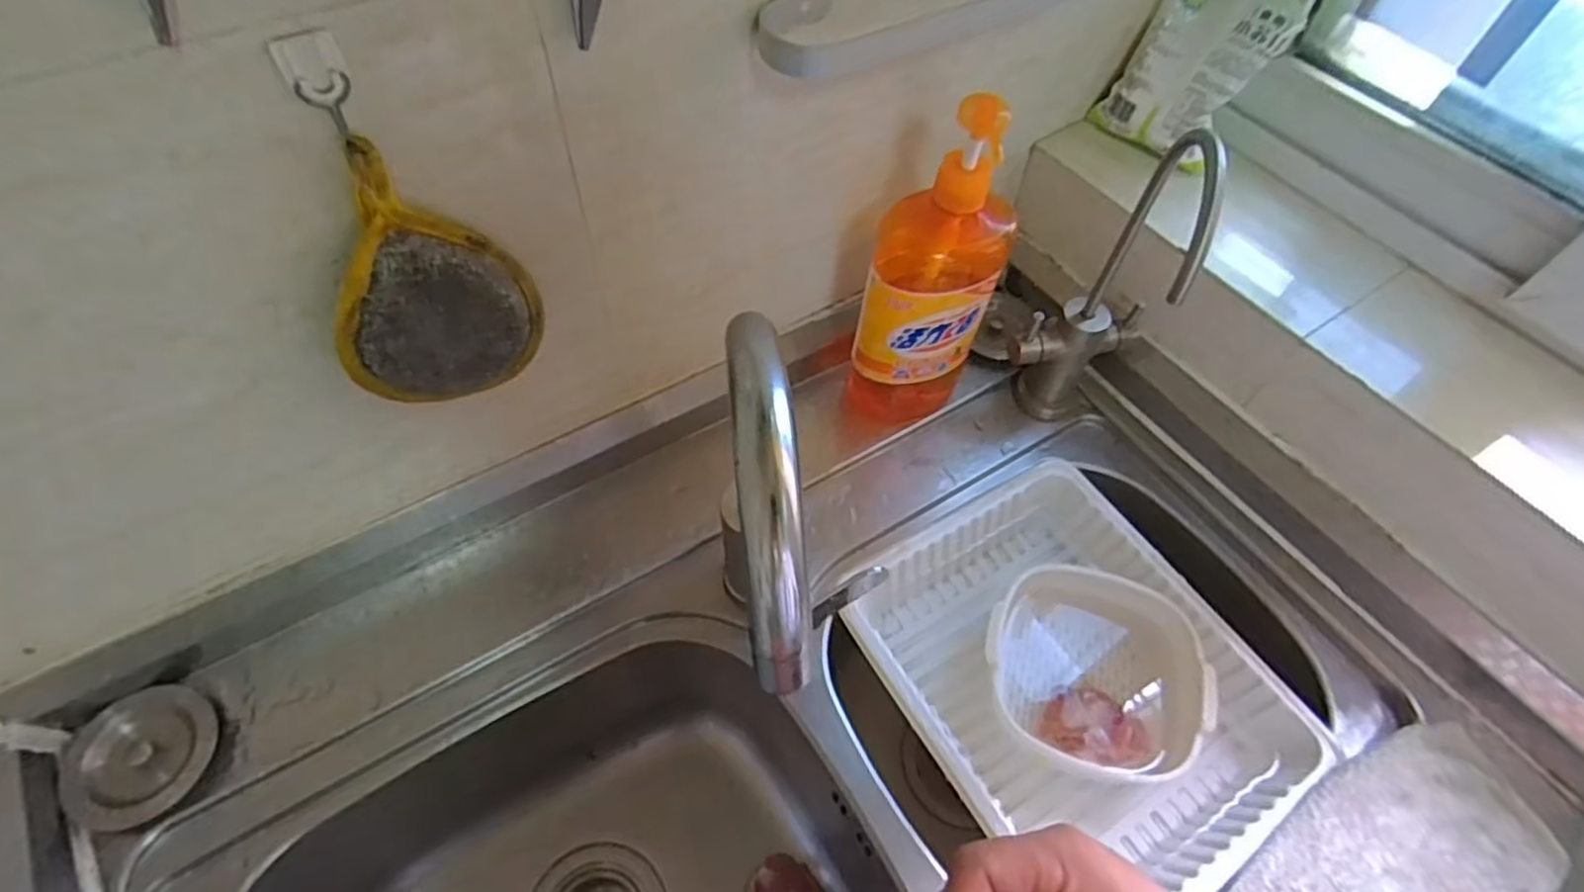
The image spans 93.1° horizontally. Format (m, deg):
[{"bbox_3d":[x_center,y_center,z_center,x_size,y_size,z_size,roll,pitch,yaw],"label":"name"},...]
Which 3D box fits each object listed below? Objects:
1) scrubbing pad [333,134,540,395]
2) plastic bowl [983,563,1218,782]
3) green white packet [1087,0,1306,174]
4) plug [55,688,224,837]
[{"bbox_3d":[-0.192,-0.083,0.397,0.100,0.141,0.026,-24,60,-18],"label":"scrubbing pad"},{"bbox_3d":[0.236,0.175,0.584,0.144,0.062,0.158,1,56,-2],"label":"plastic bowl"},{"bbox_3d":[0.325,-0.314,0.593,0.102,0.155,0.027,43,29,22],"label":"green white packet"},{"bbox_3d":[-0.418,0.198,0.480,0.083,0.024,0.081,3,56,-1],"label":"plug"}]

